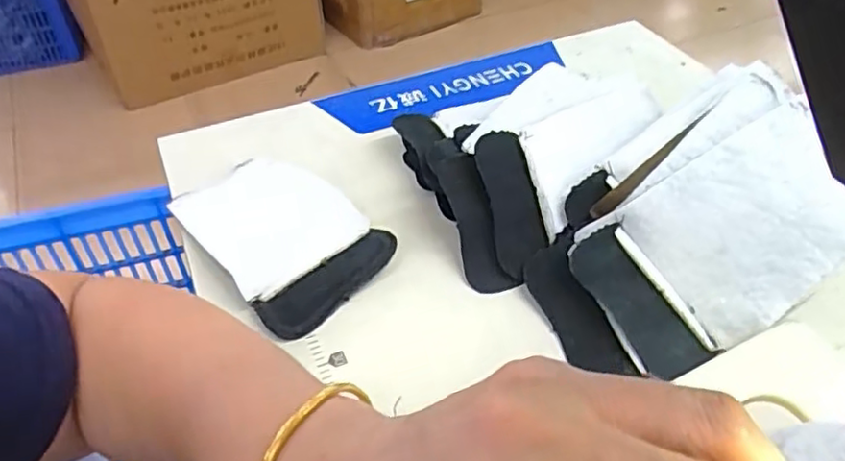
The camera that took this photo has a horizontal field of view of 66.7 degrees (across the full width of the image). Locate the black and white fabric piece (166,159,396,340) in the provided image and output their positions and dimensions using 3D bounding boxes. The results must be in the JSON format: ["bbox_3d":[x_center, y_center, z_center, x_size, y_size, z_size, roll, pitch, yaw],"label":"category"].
[{"bbox_3d":[-0.108,-0.002,0.489,0.107,0.017,0.179,-29,50,-26],"label":"black and white fabric piece"}]

